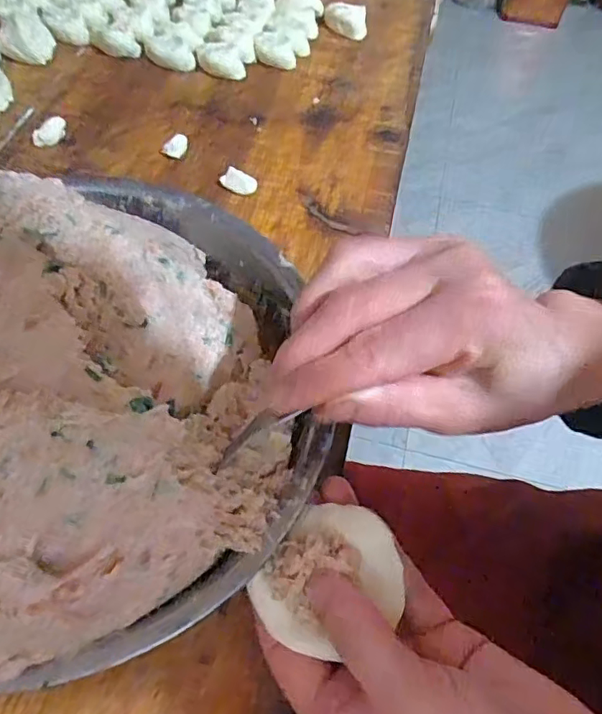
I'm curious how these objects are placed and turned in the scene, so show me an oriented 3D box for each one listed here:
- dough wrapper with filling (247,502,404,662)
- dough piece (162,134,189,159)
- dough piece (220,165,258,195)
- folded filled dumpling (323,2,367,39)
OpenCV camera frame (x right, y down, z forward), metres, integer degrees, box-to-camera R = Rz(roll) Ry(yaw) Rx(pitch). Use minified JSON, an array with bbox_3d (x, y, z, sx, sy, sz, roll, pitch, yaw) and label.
[{"bbox_3d":[0.013,0.088,0.223,0.049,0.019,0.056,34,60,17],"label":"dough wrapper with filling"},{"bbox_3d":[-0.109,-0.182,0.480,0.022,0.012,0.017,-4,57,-8],"label":"dough piece"},{"bbox_3d":[-0.051,-0.146,0.461,0.029,0.014,0.017,9,56,1],"label":"dough piece"},{"bbox_3d":[0.049,-0.370,0.612,0.047,0.026,0.029,7,56,0],"label":"folded filled dumpling"}]

